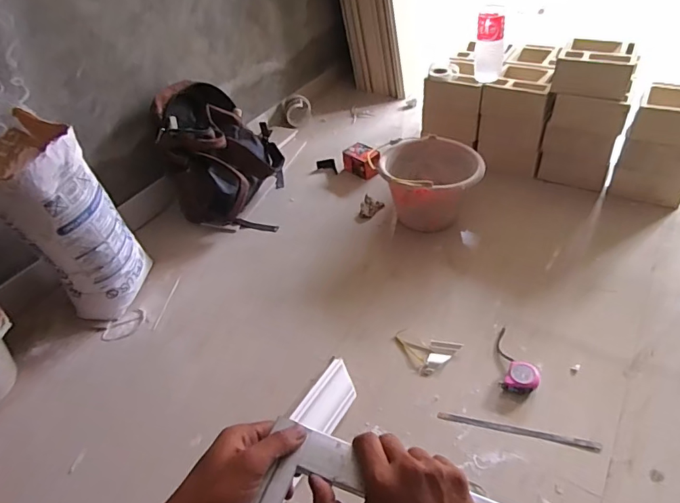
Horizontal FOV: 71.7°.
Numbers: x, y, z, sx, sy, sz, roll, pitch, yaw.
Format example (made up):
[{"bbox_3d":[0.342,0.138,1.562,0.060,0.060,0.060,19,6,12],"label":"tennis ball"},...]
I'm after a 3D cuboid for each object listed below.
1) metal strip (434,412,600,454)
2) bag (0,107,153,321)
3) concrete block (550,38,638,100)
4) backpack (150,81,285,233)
[{"bbox_3d":[0.349,0.353,0.931,0.300,0.007,0.019,6,42,16],"label":"metal strip"},{"bbox_3d":[-0.687,-0.053,1.184,0.250,0.492,0.273,-11,41,-4],"label":"bag"},{"bbox_3d":[0.756,-0.541,1.399,0.201,0.106,0.194,17,46,26],"label":"concrete block"},{"bbox_3d":[-0.395,-0.321,1.561,0.352,0.364,0.360,-6,41,2],"label":"backpack"}]

